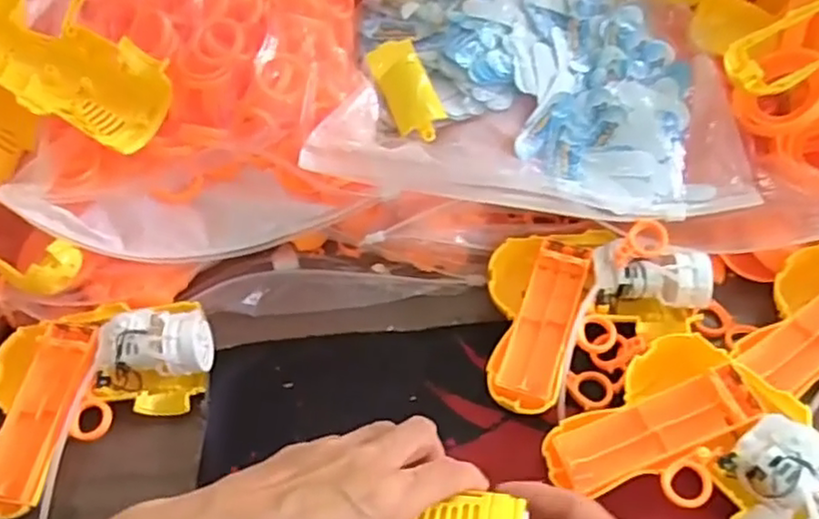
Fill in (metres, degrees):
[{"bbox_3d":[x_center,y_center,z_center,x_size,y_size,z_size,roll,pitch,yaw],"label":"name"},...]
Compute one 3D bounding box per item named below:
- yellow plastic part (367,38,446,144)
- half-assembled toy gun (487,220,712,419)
[{"bbox_3d":[-0.001,-0.114,0.454,0.033,0.007,0.081,-19,69,-9],"label":"yellow plastic part"},{"bbox_3d":[0.119,0.037,0.423,0.135,0.041,0.122,1,52,6],"label":"half-assembled toy gun"}]

